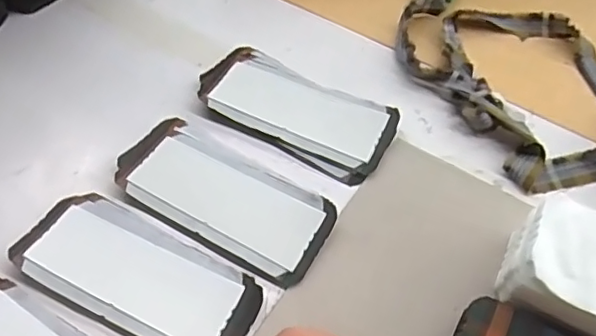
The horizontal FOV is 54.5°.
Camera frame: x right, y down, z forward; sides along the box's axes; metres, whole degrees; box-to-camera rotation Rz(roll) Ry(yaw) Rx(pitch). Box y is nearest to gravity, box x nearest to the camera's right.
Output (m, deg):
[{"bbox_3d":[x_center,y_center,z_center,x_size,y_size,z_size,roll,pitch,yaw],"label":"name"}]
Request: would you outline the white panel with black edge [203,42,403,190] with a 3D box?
[{"bbox_3d":[-0.004,-0.051,0.501,0.172,0.010,0.084,29,60,18],"label":"white panel with black edge"}]

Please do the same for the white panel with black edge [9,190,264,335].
[{"bbox_3d":[-0.112,0.074,0.404,0.171,0.009,0.078,26,59,16],"label":"white panel with black edge"}]

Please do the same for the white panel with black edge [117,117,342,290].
[{"bbox_3d":[-0.059,0.021,0.449,0.173,0.010,0.084,30,60,18],"label":"white panel with black edge"}]

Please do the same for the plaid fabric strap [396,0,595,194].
[{"bbox_3d":[0.192,-0.100,0.534,0.168,0.023,0.273,-28,60,-19],"label":"plaid fabric strap"}]

